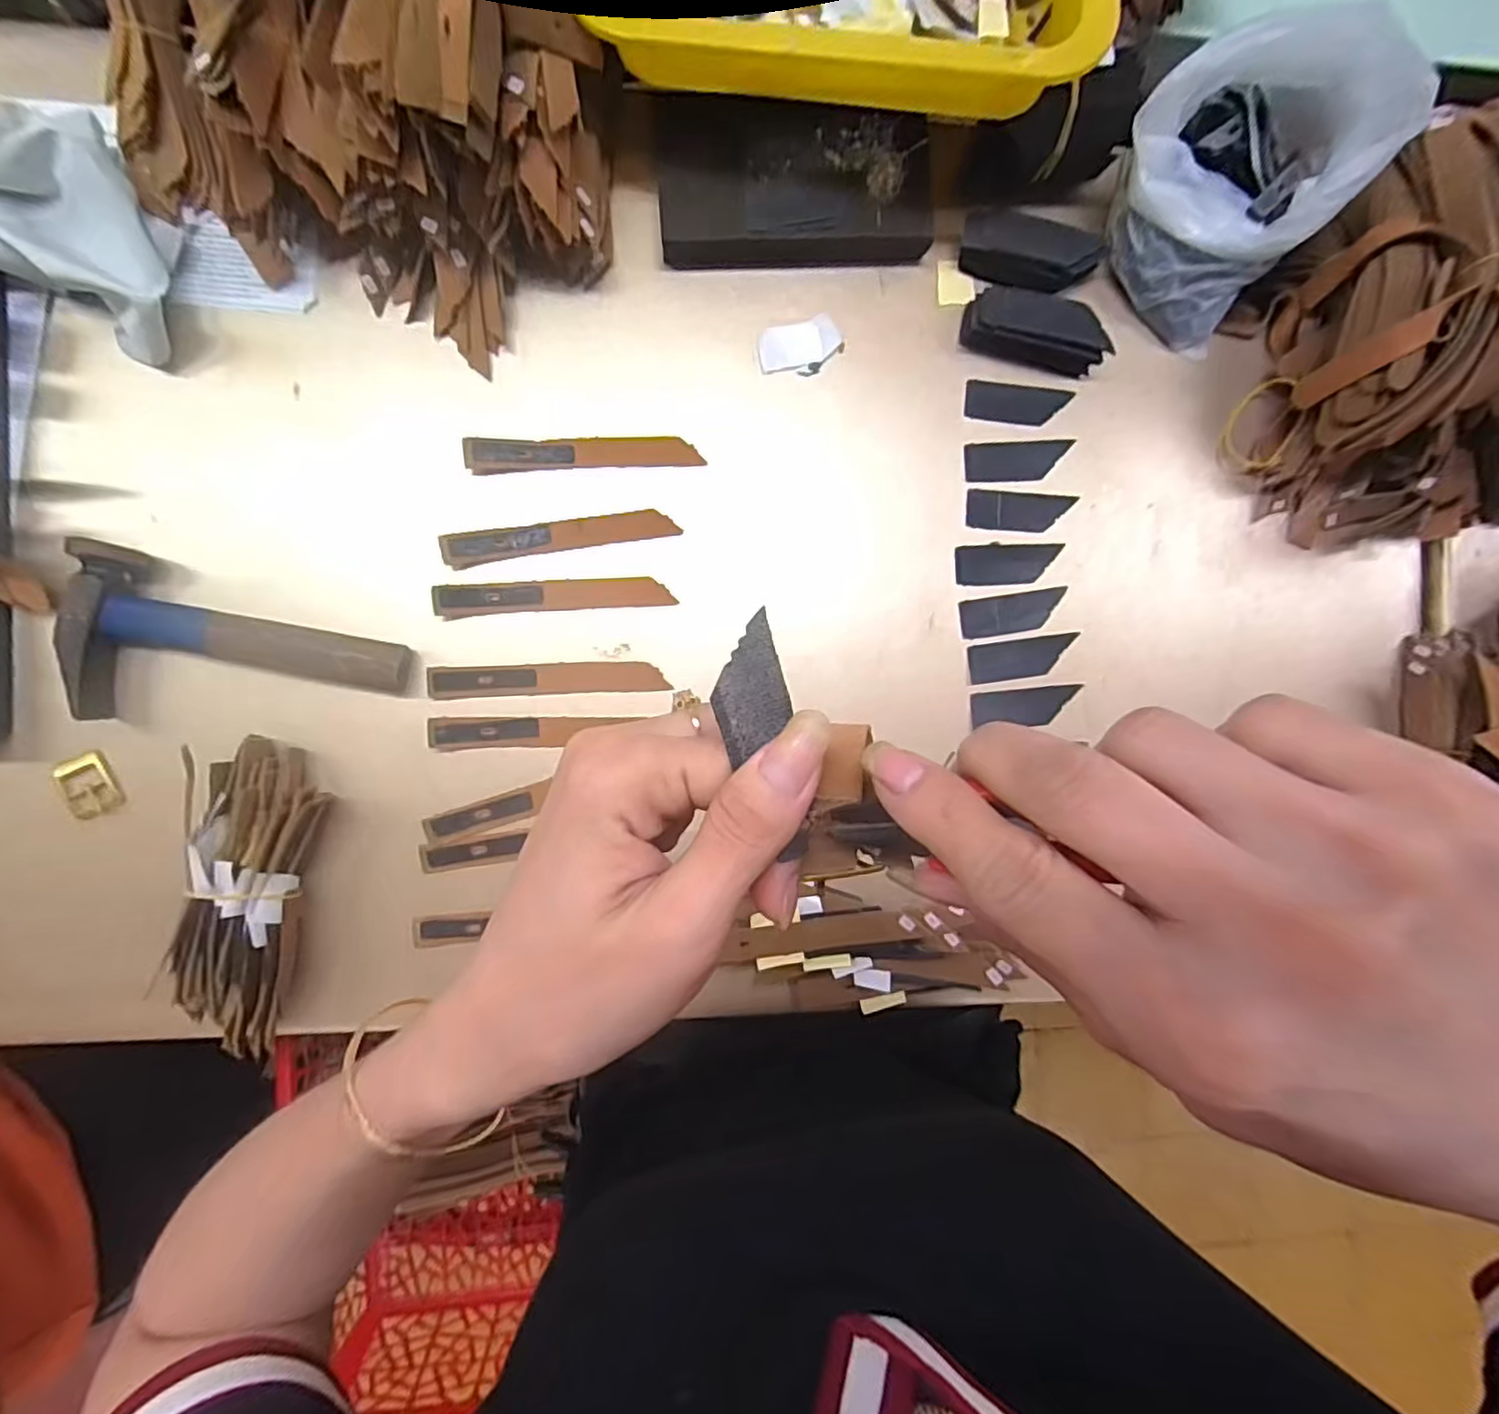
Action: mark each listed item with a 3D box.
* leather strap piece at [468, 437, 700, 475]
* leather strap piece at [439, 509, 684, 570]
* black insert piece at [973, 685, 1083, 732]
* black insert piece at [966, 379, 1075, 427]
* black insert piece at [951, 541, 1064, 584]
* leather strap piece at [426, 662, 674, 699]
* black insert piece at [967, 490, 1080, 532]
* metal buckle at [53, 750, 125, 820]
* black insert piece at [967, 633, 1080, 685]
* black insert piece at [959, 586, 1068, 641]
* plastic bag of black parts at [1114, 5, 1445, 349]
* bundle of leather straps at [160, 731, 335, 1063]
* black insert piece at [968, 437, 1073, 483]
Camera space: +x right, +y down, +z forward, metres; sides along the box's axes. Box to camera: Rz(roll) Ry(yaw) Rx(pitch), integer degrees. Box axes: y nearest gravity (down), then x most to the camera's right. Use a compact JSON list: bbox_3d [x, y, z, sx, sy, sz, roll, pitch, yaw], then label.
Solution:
[{"bbox_3d":[-0.091,-0.142,0.371,0.126,0.006,0.018,-5,91,-6],"label":"leather strap piece"},{"bbox_3d":[-0.103,-0.094,0.366,0.124,0.008,0.017,-9,91,-6],"label":"leather strap piece"},{"bbox_3d":[0.167,0.000,0.402,0.066,0.004,0.021,-5,90,-6],"label":"black insert piece"},{"bbox_3d":[0.163,-0.183,0.403,0.064,0.004,0.023,4,90,-6],"label":"black insert piece"},{"bbox_3d":[0.155,-0.086,0.400,0.064,0.004,0.024,-1,90,-6],"label":"black insert piece"},{"bbox_3d":[-0.111,-0.015,0.370,0.125,0.010,0.017,-2,90,-6],"label":"leather strap piece"},{"bbox_3d":[0.164,-0.118,0.402,0.066,0.004,0.023,2,90,-6],"label":"black insert piece"},{"bbox_3d":[-0.343,0.040,0.345,0.025,0.005,0.031,-33,93,-5],"label":"metal buckle"},{"bbox_3d":[0.164,-0.029,0.401,0.065,0.006,0.023,-8,91,-6],"label":"black insert piece"},{"bbox_3d":[0.159,-0.056,0.401,0.065,0.004,0.023,-10,91,-6],"label":"black insert piece"},{"bbox_3d":[0.273,-0.289,0.363,0.110,0.099,0.121,-32,93,-5],"label":"plastic bag of black parts"},{"bbox_3d":[-0.253,0.097,0.339,0.058,0.036,0.157,4,89,-6],"label":"bundle of leather straps"},{"bbox_3d":[0.163,-0.150,0.405,0.067,0.004,0.024,-7,91,-6],"label":"black insert piece"}]

